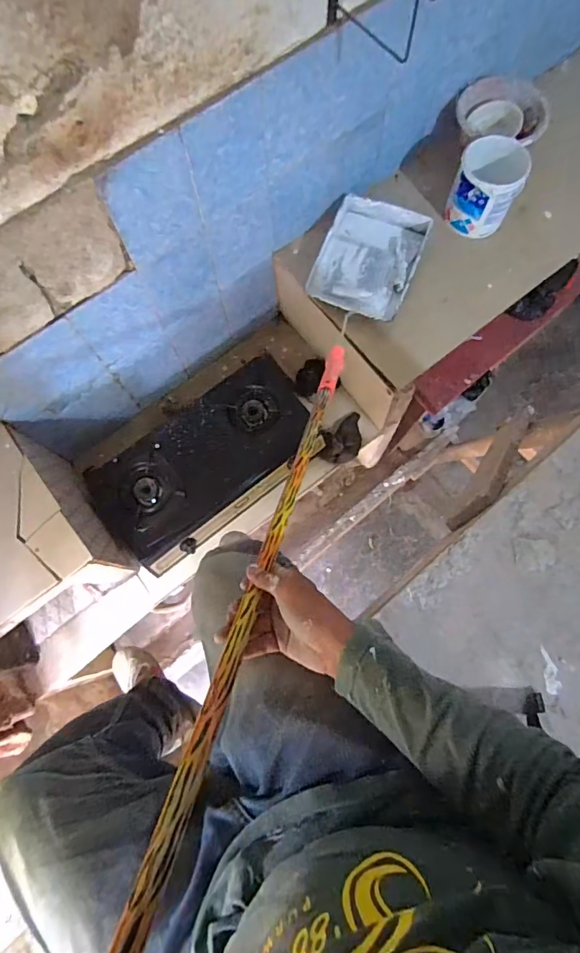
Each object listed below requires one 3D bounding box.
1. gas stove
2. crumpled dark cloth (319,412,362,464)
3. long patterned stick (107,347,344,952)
[{"bbox_3d":[-0.245,-0.044,1.450,0.689,0.107,0.389,-34,77,-7],"label":"gas stove"},{"bbox_3d":[0.175,-0.140,1.549,0.149,0.051,0.186,1,76,1],"label":"crumpled dark cloth"},{"bbox_3d":[-0.007,0.037,0.601,0.029,0.017,0.891,15,41,5],"label":"long patterned stick"}]

